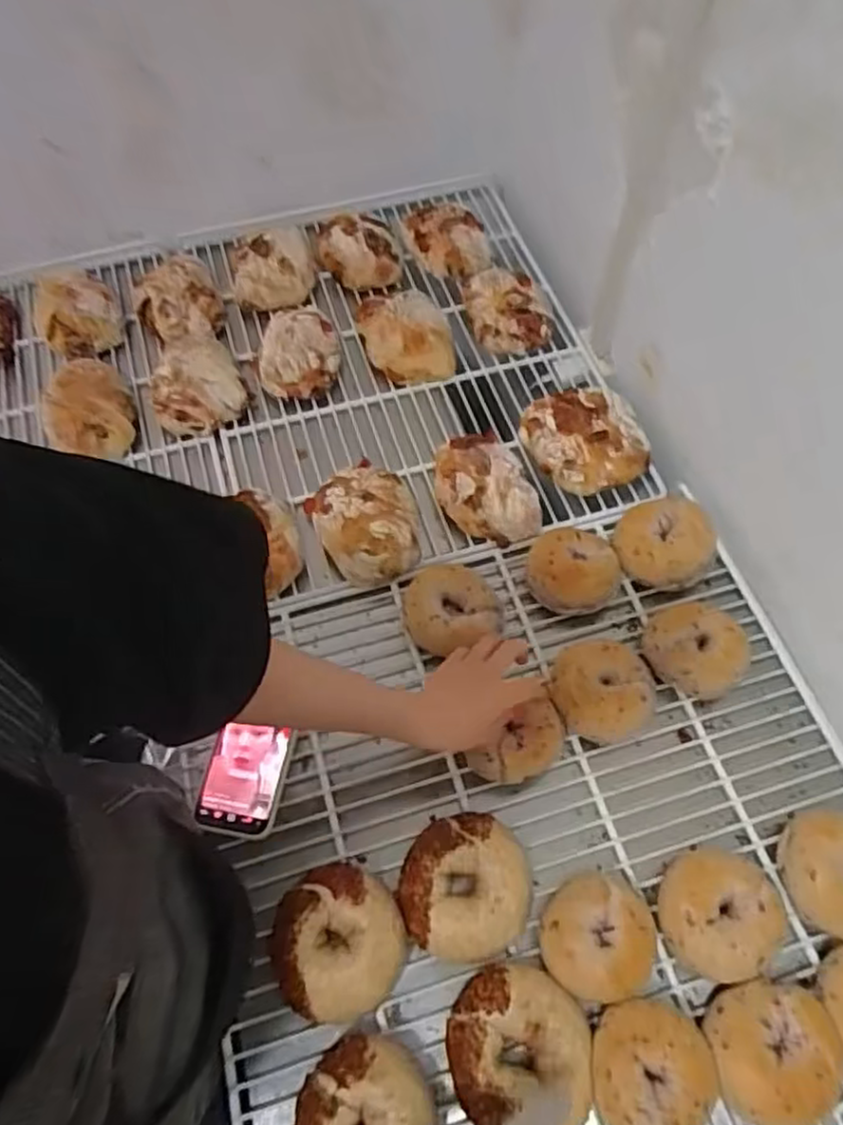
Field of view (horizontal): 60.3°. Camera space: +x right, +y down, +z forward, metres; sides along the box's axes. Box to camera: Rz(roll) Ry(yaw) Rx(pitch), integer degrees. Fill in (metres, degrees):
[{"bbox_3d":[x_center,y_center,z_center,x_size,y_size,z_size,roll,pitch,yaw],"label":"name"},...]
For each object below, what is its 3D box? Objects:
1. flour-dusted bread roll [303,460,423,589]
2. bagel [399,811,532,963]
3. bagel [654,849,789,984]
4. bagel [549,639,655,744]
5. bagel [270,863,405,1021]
[{"bbox_3d":[-0.060,-0.043,0.807,0.110,0.062,0.134,-20,63,-10],"label":"flour-dusted bread roll"},{"bbox_3d":[0.039,0.281,0.631,0.105,0.054,0.115,0,61,1],"label":"bagel"},{"bbox_3d":[0.252,0.300,0.617,0.101,0.053,0.096,0,61,1],"label":"bagel"},{"bbox_3d":[0.177,0.129,0.716,0.101,0.054,0.093,-2,61,0],"label":"bagel"},{"bbox_3d":[-0.067,0.315,0.606,0.105,0.057,0.112,0,61,1],"label":"bagel"}]

